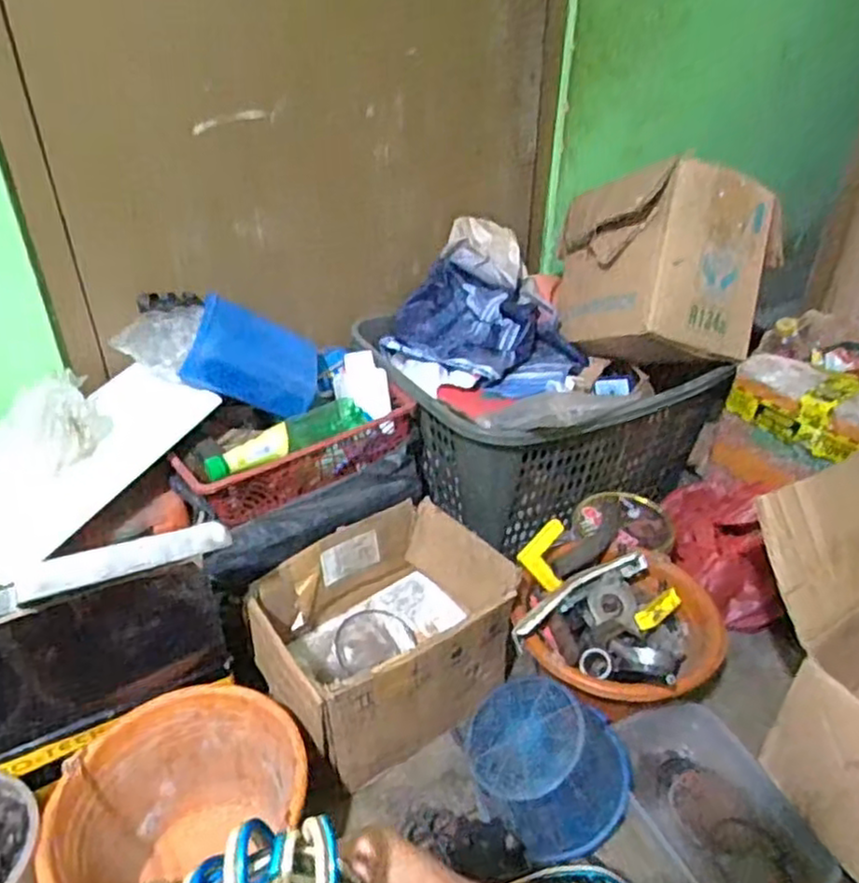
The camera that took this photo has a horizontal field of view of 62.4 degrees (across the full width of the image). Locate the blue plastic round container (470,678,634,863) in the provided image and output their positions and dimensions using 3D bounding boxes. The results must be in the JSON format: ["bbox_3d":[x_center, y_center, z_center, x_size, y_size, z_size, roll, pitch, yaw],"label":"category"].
[{"bbox_3d":[0.137,0.372,0.820,0.153,0.110,0.168,-36,41,6],"label":"blue plastic round container"}]

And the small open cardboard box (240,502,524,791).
[{"bbox_3d":[-0.062,0.256,0.942,0.306,0.180,0.234,-24,42,-31],"label":"small open cardboard box"}]

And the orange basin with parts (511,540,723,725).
[{"bbox_3d":[0.241,0.233,0.912,0.240,0.078,0.250,1,35,0],"label":"orange basin with parts"}]

